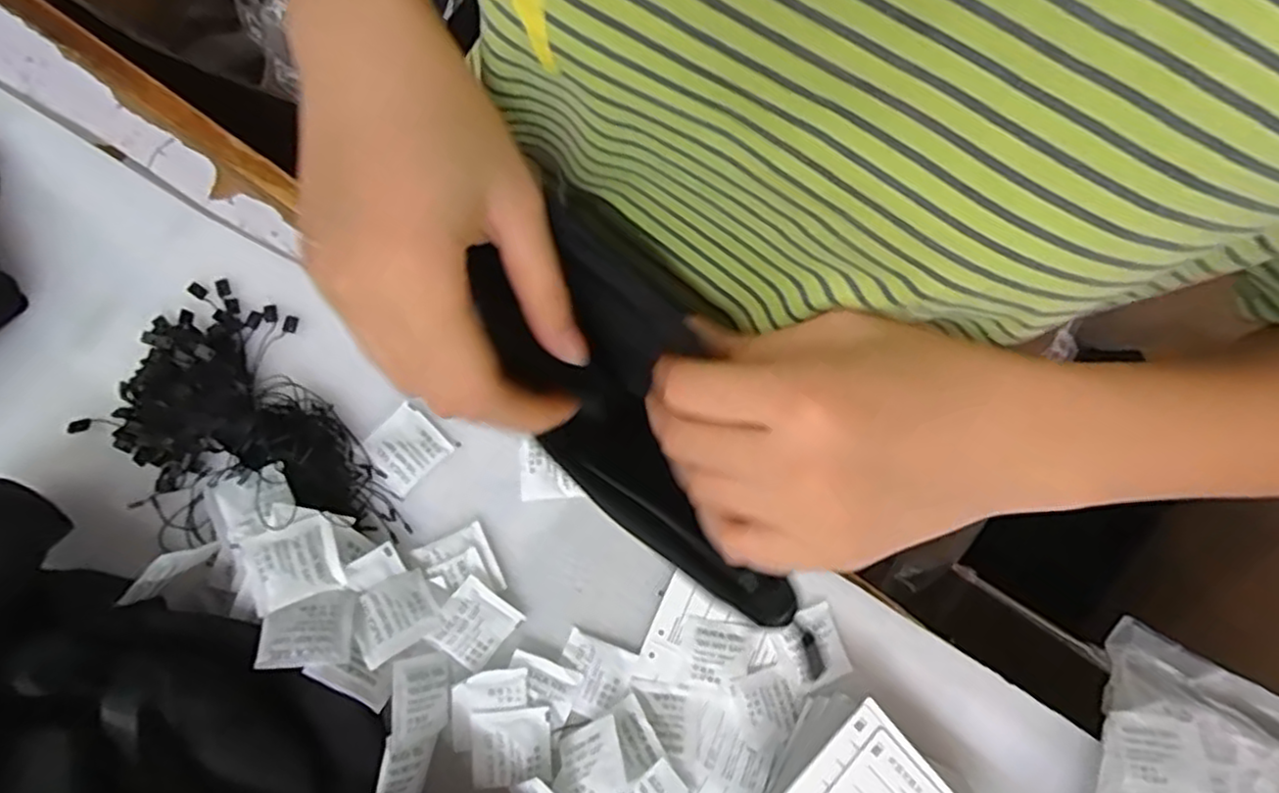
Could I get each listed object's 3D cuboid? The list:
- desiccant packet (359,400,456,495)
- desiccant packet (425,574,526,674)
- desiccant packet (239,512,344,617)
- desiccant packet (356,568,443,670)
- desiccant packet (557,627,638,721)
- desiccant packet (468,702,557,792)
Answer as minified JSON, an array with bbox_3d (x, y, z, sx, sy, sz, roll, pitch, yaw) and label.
[{"bbox_3d":[-0.133,0.030,0.390,0.039,0.005,0.040,45,75,6],"label":"desiccant packet"},{"bbox_3d":[-0.089,0.123,0.369,0.039,0.004,0.038,45,75,-16],"label":"desiccant packet"},{"bbox_3d":[-0.175,0.084,0.347,0.040,0.005,0.039,-17,70,-23],"label":"desiccant packet"},{"bbox_3d":[-0.125,0.111,0.352,0.041,0.005,0.036,-28,57,-27],"label":"desiccant packet"},{"bbox_3d":[-0.026,0.153,0.376,0.039,0.004,0.039,24,74,0],"label":"desiccant packet"},{"bbox_3d":[-0.067,0.182,0.359,0.041,0.010,0.037,-3,76,-7],"label":"desiccant packet"}]

